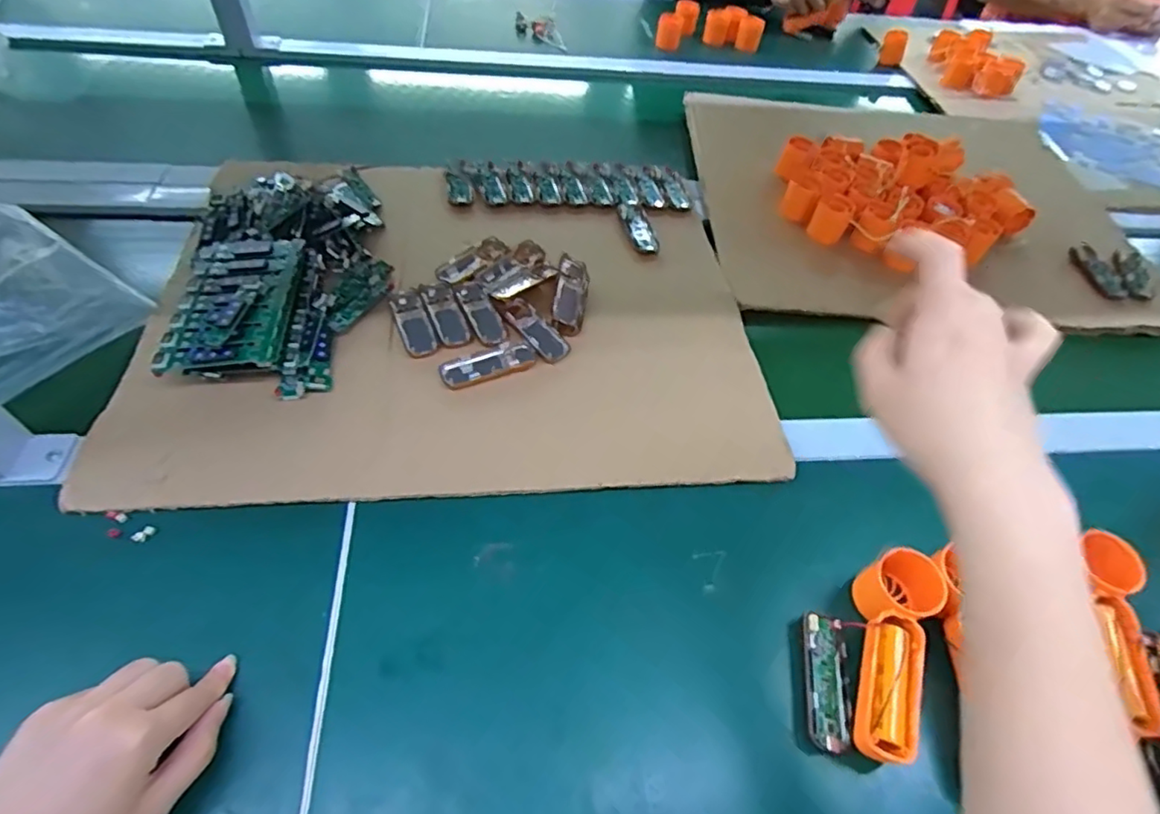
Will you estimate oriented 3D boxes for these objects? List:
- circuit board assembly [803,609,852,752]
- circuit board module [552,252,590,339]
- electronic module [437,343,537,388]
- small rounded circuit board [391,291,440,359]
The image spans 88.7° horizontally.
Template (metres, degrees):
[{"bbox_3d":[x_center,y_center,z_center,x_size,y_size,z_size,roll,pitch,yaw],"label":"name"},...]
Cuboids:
[{"bbox_3d":[0.160,0.176,0.383,0.030,0.009,0.079,12,52,4],"label":"circuit board assembly"},{"bbox_3d":[-0.008,-0.107,0.572,0.031,0.005,0.088,13,66,-15],"label":"circuit board module"},{"bbox_3d":[-0.081,-0.038,0.521,0.082,0.004,0.031,-17,55,-17],"label":"electronic module"},{"bbox_3d":[-0.153,-0.077,0.550,0.029,0.006,0.087,-16,55,-17],"label":"small rounded circuit board"}]

